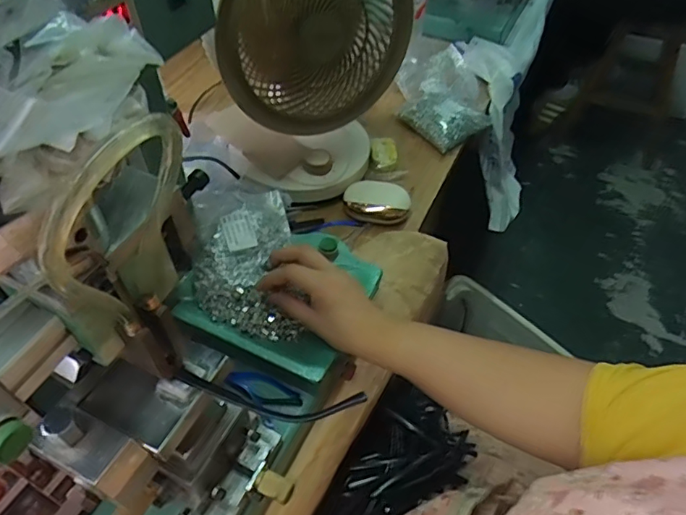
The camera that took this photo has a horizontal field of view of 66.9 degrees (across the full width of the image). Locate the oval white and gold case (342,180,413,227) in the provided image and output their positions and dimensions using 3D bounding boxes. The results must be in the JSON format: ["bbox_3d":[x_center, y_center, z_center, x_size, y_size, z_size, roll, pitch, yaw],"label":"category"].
[{"bbox_3d":[0.046,-0.073,0.693,0.087,0.028,0.057,9,50,7],"label":"oval white and gold case"}]

